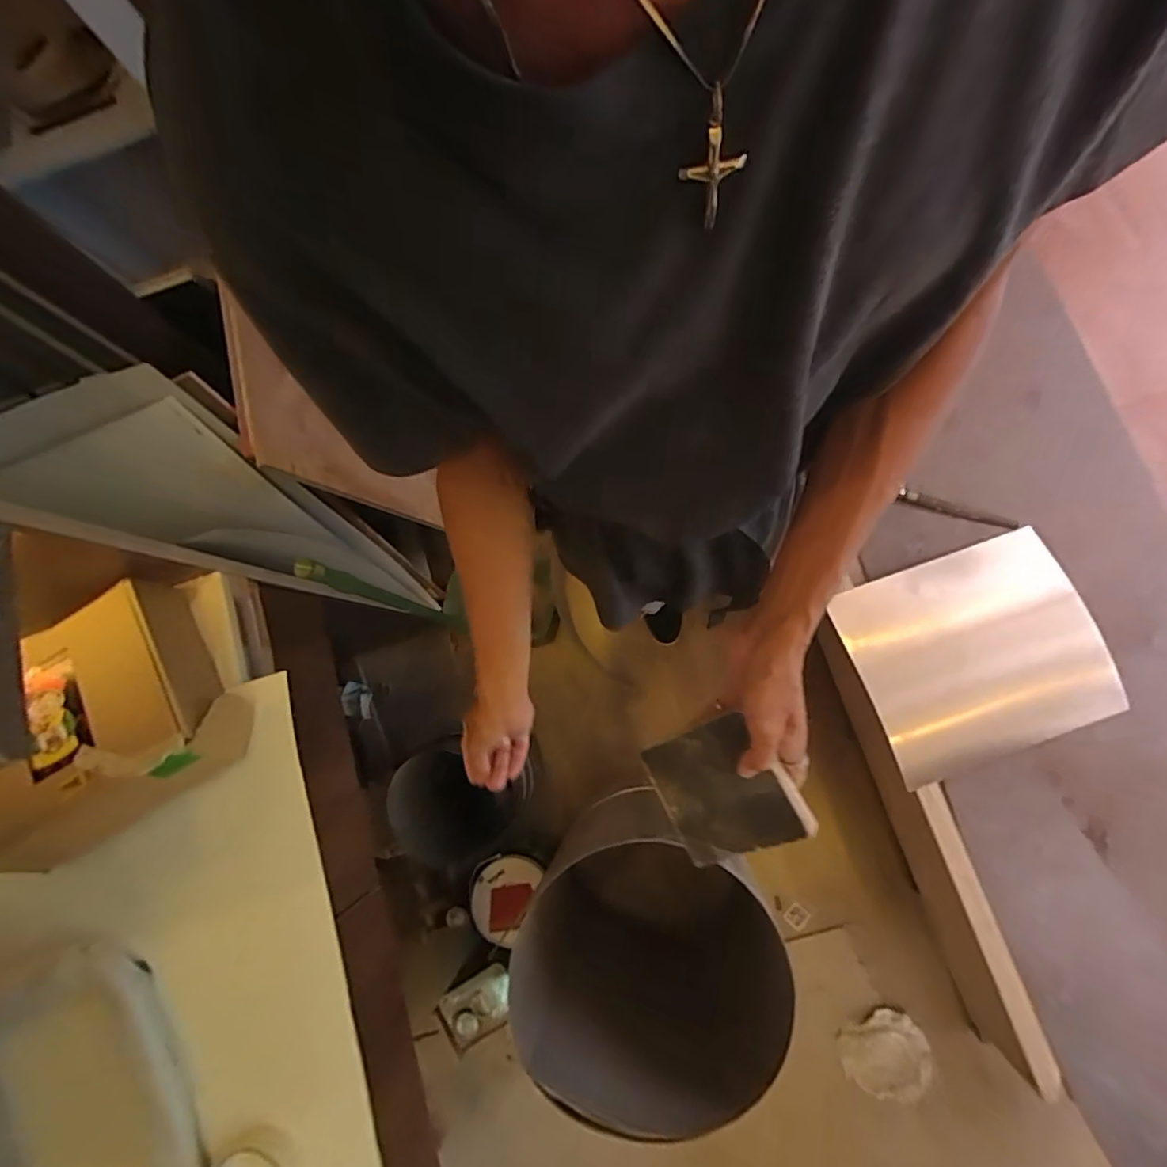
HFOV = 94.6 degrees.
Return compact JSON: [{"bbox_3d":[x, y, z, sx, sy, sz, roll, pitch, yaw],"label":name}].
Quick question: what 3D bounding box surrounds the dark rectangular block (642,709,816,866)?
[{"bbox_3d":[0.116,0.179,0.463,0.114,0.020,0.108,-37,75,30],"label":"dark rectangular block"}]

